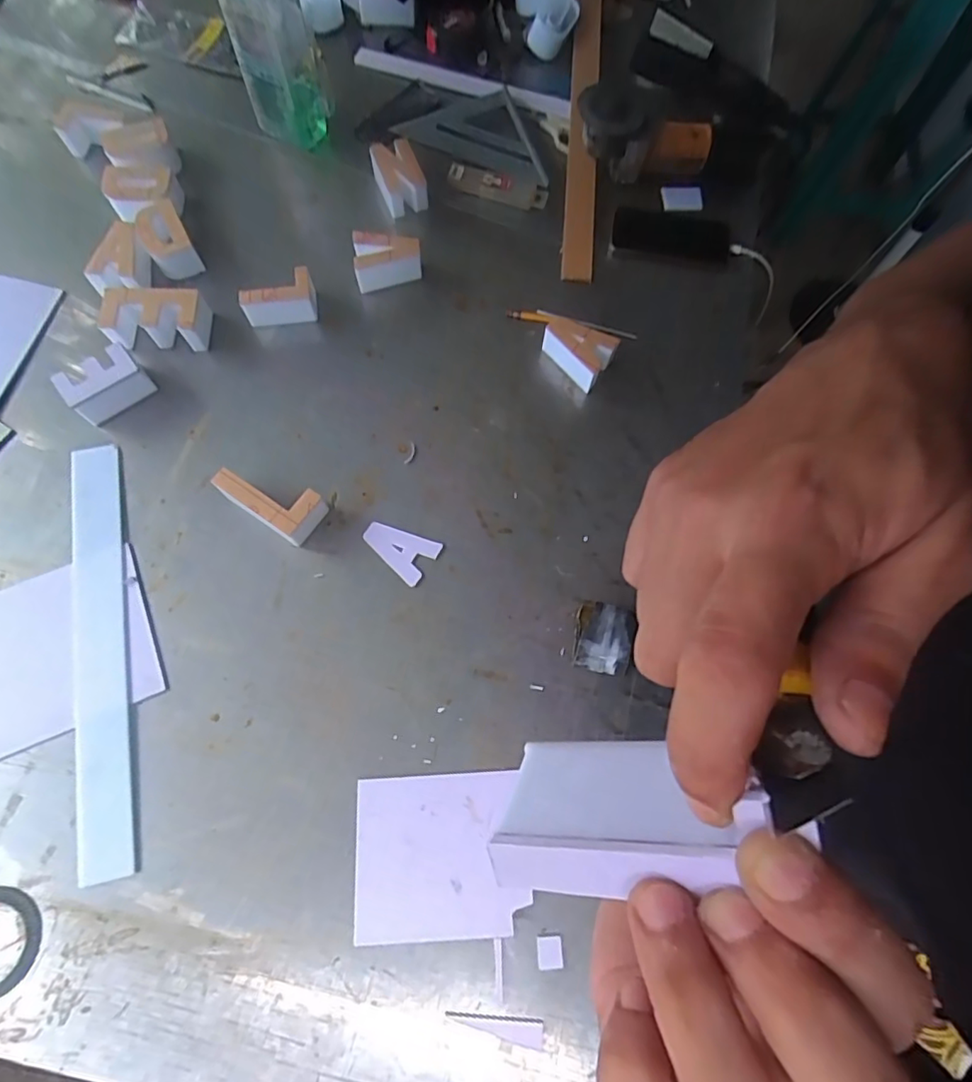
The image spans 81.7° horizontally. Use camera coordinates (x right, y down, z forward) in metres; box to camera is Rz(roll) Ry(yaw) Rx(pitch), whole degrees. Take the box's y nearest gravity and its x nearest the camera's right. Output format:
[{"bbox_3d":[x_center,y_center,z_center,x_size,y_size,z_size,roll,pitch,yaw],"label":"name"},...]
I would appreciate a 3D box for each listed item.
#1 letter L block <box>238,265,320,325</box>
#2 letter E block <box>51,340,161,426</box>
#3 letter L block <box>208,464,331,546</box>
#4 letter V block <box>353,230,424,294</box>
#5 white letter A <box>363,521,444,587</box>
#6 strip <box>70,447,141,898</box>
[{"bbox_3d":[-0.260,-0.306,0.709,0.089,0.050,0.054,-9,72,-4],"label":"letter L block"},{"bbox_3d":[-0.446,-0.184,0.661,0.087,0.051,0.054,-39,76,-12],"label":"letter E block"},{"bbox_3d":[-0.239,-0.048,0.624,0.109,0.048,0.055,29,74,9],"label":"letter L block"},{"bbox_3d":[-0.127,-0.363,0.729,0.085,0.047,0.062,-4,72,-2],"label":"letter V block"},{"bbox_3d":[-0.097,0.006,0.629,0.083,0.004,0.054,33,74,10],"label":"white letter A"},{"bbox_3d":[-0.404,0.104,0.590,0.058,0.005,0.449,-13,72,-5],"label":"strip"}]

